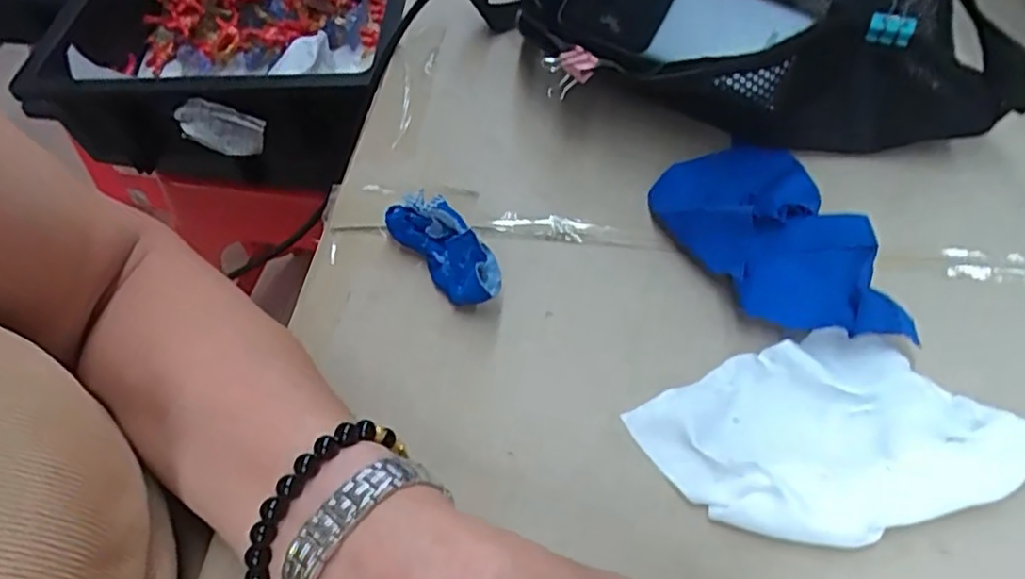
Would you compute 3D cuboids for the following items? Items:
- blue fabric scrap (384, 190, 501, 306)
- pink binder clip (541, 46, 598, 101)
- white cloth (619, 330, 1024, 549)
[{"bbox_3d":[-0.032,-0.021,0.309,0.022,0.034,0.076,-34,59,-20],"label":"blue fabric scrap"},{"bbox_3d":[0.028,-0.107,0.333,0.021,0.021,0.018,-20,56,-11],"label":"pink binder clip"},{"bbox_3d":[0.122,0.055,0.257,0.134,0.014,0.075,-16,55,-8],"label":"white cloth"}]

